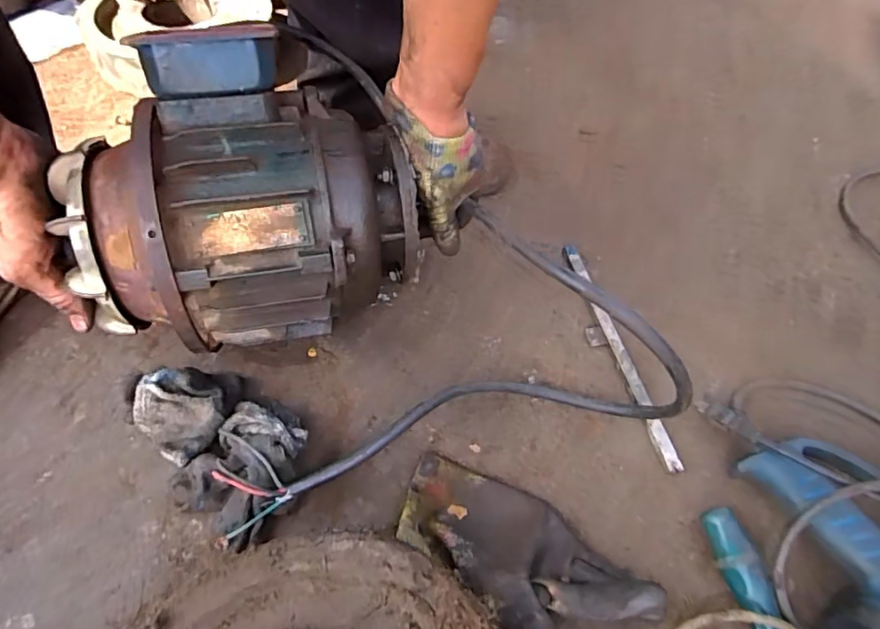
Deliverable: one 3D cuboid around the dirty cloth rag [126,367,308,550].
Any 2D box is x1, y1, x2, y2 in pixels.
[{"bbox_3d":[-0.172,0.098,0.404,0.143,0.058,0.098,33,59,17],"label":"dirty cloth rag"}]

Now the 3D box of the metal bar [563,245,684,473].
[{"bbox_3d":[0.166,0.032,0.507,0.026,0.014,0.250,-9,57,-11],"label":"metal bar"}]

